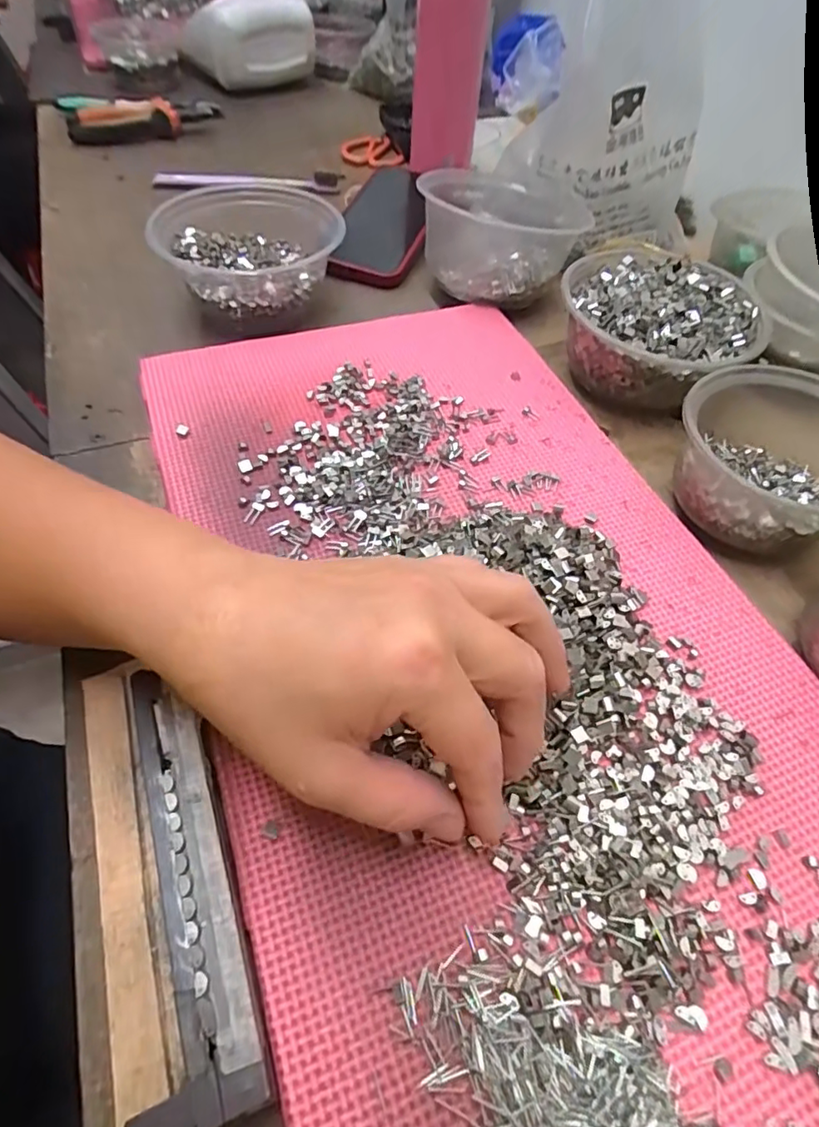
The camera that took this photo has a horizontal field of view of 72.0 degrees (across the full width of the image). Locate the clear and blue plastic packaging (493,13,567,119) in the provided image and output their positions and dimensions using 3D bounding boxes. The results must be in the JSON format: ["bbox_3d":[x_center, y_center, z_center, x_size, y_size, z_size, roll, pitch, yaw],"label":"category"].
[{"bbox_3d":[0.143,-0.604,0.682,0.083,0.077,0.087,9,54,2],"label":"clear and blue plastic packaging"}]

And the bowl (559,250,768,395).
[{"bbox_3d":[0.171,-0.163,0.396,0.119,0.050,0.131,-37,65,-27],"label":"bowl"}]

